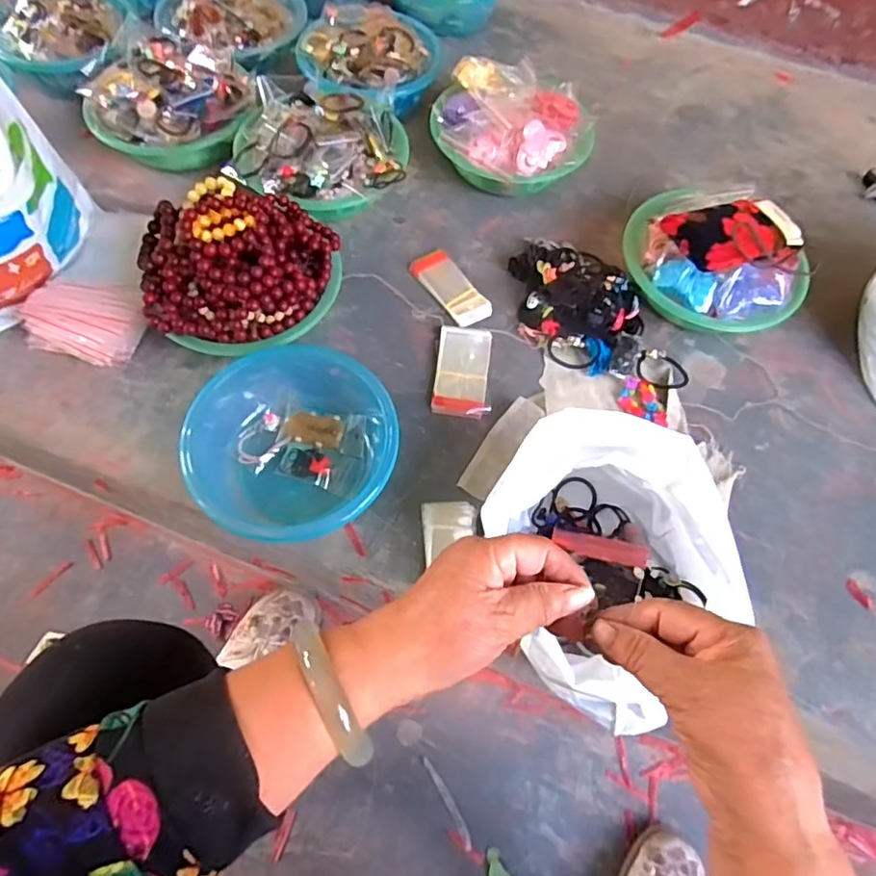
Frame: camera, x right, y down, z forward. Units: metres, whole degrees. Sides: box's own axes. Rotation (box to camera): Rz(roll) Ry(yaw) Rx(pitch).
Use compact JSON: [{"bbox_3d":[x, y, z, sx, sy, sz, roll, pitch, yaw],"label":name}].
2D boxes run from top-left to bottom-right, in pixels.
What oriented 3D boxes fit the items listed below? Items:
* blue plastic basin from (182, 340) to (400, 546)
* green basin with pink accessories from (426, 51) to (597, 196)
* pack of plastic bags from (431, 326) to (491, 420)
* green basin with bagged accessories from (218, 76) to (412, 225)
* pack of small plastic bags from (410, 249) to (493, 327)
[{"bbox_3d":[-0.152,0.002,0.668,0.211,0.077,0.223,2,63,-3],"label":"blue plastic basin"},{"bbox_3d":[0.108,-0.455,0.894,0.226,0.108,0.208,2,63,-3],"label":"green basin with pink accessories"},{"bbox_3d":[0.031,-0.087,0.751,0.069,0.021,0.130,4,63,-2],"label":"pack of plastic bags"},{"bbox_3d":[-0.163,-0.395,0.847,0.233,0.096,0.197,13,63,4],"label":"green basin with bagged accessories"},{"bbox_3d":[0.016,-0.205,0.810,0.054,0.015,0.128,-29,69,-17],"label":"pack of small plastic bags"}]

